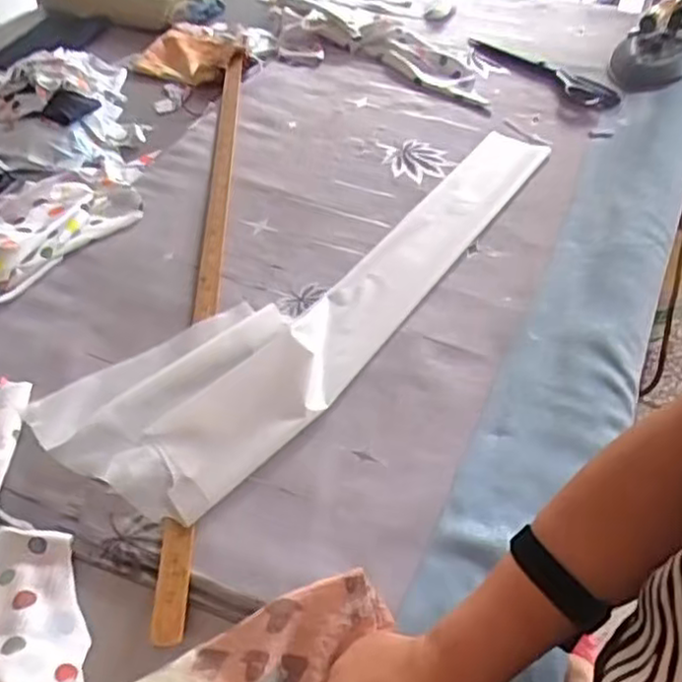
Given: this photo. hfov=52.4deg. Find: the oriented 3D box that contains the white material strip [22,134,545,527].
[{"bbox_3d":[0.040,-0.083,0.838,0.200,0.031,0.783,34,52,28],"label":"white material strip"}]

